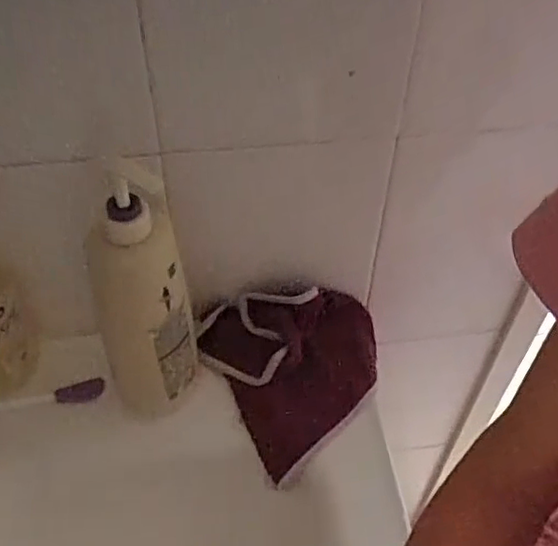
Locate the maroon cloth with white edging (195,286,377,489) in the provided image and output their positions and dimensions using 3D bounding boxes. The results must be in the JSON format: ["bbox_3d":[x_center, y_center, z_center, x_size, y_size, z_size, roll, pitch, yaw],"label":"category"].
[{"bbox_3d":[0.029,0.081,0.622,0.178,0.071,0.172,-23,52,-20],"label":"maroon cloth with white edging"}]

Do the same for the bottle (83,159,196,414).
[{"bbox_3d":[-0.108,0.036,0.522,0.084,0.228,0.056,-17,50,-16],"label":"bottle"}]

